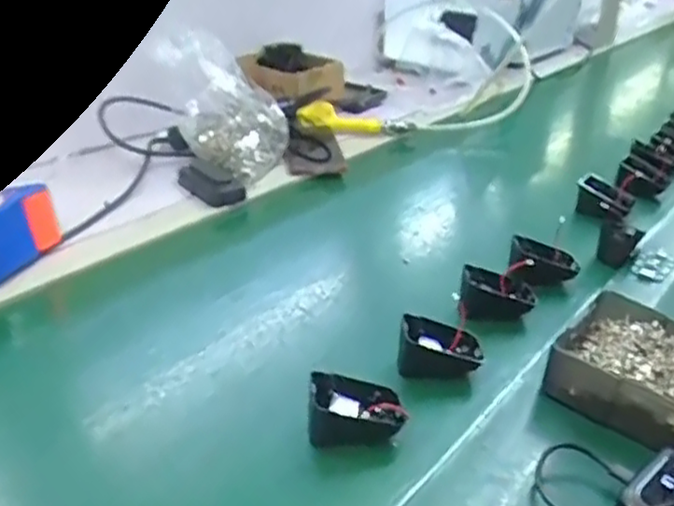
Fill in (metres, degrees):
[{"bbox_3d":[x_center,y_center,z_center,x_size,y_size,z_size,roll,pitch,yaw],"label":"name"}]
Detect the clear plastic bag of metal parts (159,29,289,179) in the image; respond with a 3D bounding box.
[{"bbox_3d":[-0.148,-0.200,0.938,0.160,0.138,0.195,-4,29,-12],"label":"clear plastic bag of metal parts"}]

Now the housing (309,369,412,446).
[{"bbox_3d":[0.014,0.116,0.497,0.066,0.046,0.044,3,28,0],"label":"housing"}]

